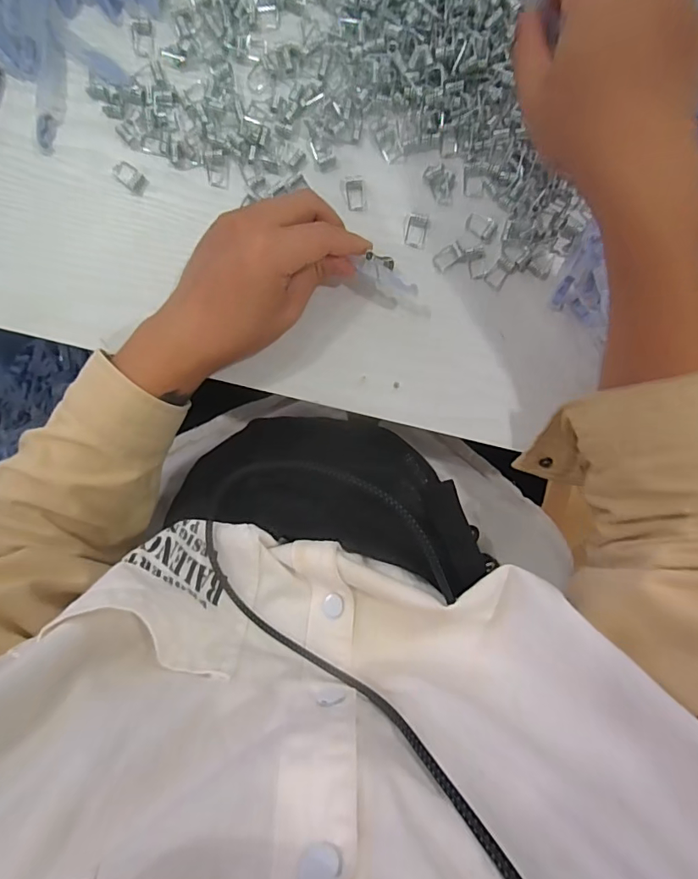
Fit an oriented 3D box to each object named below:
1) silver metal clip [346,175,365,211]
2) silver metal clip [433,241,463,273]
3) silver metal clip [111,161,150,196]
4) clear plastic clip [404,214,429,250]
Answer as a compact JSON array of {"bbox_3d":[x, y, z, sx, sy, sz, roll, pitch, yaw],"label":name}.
[{"bbox_3d":[0.005,-0.186,0.373,0.014,0.004,0.025,-5,96,-1],"label":"silver metal clip"},{"bbox_3d":[0.076,-0.139,0.377,0.024,0.004,0.014,-39,95,2],"label":"silver metal clip"},{"bbox_3d":[-0.160,-0.192,0.362,0.027,0.004,0.014,38,93,-4],"label":"silver metal clip"},{"bbox_3d":[0.051,-0.158,0.376,0.015,0.004,0.024,11,95,-2],"label":"clear plastic clip"}]

